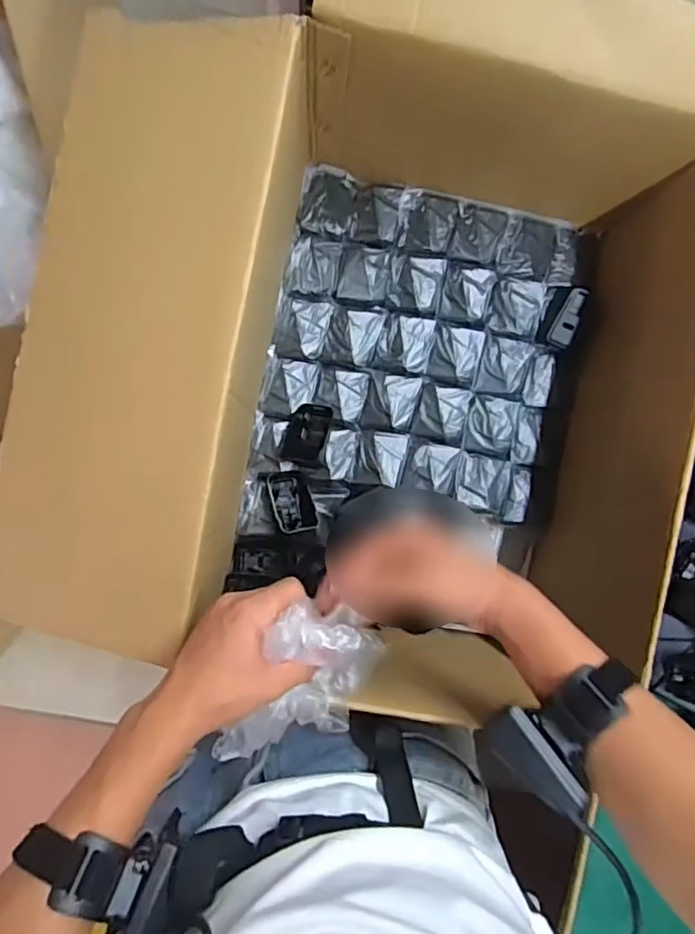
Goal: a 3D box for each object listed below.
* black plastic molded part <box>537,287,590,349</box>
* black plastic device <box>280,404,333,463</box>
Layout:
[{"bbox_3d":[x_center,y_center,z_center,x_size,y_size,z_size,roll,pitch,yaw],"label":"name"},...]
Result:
[{"bbox_3d":[0.247,-0.173,0.684,0.030,0.046,0.069,17,90,-4],"label":"black plastic molded part"},{"bbox_3d":[-0.046,-0.038,0.687,0.046,0.016,0.069,19,90,-4],"label":"black plastic device"}]

